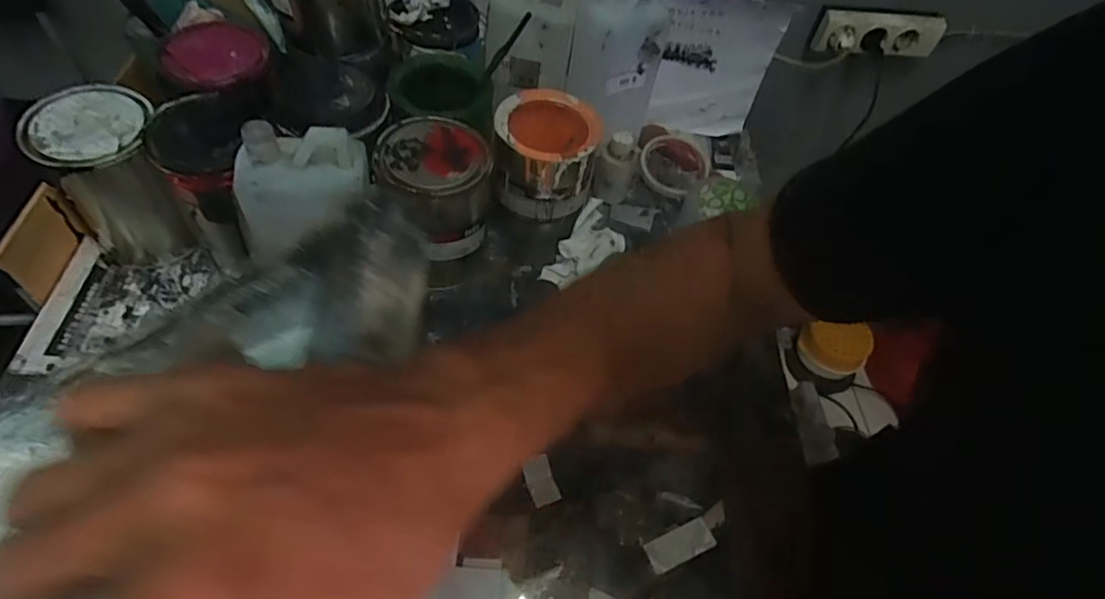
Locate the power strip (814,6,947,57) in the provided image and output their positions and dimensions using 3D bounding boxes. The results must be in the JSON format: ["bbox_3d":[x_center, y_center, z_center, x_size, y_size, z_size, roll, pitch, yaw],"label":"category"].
[{"bbox_3d":[0.499,-0.408,0.908,0.203,0.063,0.031,-3,23,-7],"label":"power strip"}]

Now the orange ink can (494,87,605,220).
[{"bbox_3d":[-0.008,-0.156,0.650,0.107,0.092,0.104,4,54,-6],"label":"orange ink can"}]

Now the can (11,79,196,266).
[{"bbox_3d":[-0.432,-0.122,0.595,0.102,0.158,0.106,-19,59,-21],"label":"can"}]

